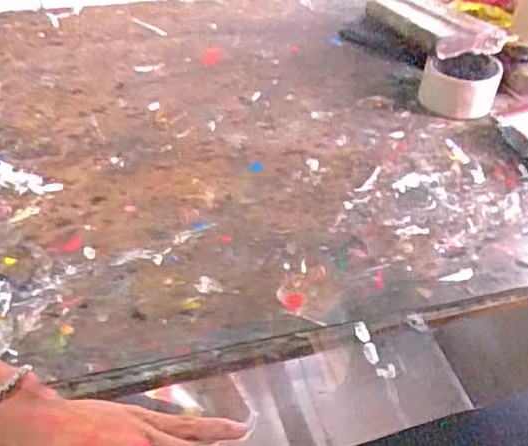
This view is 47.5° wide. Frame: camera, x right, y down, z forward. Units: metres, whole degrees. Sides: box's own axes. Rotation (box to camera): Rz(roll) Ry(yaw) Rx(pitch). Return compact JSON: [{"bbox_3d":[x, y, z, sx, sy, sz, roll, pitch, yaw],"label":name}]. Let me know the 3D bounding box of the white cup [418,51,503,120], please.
[{"bbox_3d":[0.224,-0.158,0.685,0.082,0.051,0.072,18,45,14],"label":"white cup"}]

